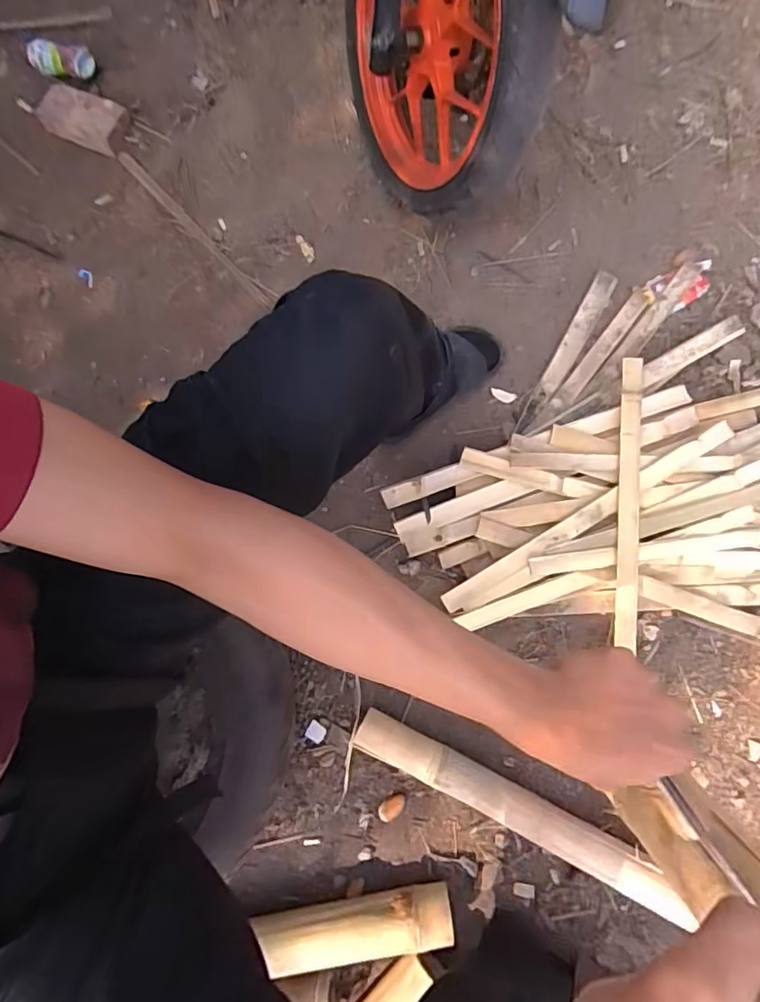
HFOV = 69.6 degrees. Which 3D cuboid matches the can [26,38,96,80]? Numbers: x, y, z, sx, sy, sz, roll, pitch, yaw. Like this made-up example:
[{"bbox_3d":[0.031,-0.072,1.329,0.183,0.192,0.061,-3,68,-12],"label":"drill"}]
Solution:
[{"bbox_3d":[-0.627,-0.855,1.062,0.152,0.045,0.051,18,81,7],"label":"can"}]

